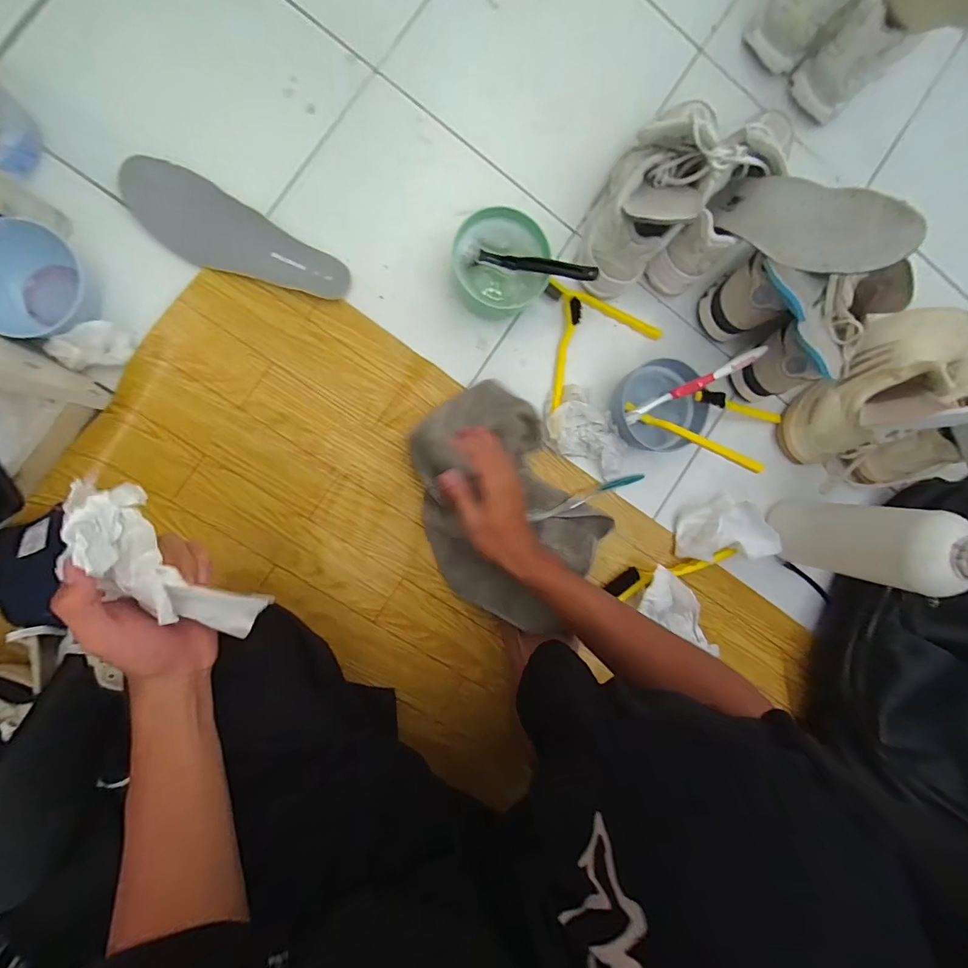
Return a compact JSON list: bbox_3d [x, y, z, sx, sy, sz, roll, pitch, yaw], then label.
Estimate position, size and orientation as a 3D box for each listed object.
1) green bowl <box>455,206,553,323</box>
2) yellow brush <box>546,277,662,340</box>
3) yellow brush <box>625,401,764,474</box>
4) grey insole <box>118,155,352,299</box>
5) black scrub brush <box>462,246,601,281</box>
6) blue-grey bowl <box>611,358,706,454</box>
[{"bbox_3d":[0.018,-0.254,0.512,0.104,0.057,0.097,0,92,-8],"label":"green bowl"},{"bbox_3d":[0.154,-0.217,0.551,0.160,0.011,0.022,19,89,-8],"label":"yellow brush"},{"bbox_3d":[0.248,-0.057,0.529,0.169,0.021,0.012,31,87,18],"label":"yellow brush"},{"bbox_3d":[-0.277,-0.270,0.489,0.245,0.010,0.080,28,88,-8],"label":"grey insole"},{"bbox_3d":[0.051,-0.247,0.494,0.150,0.014,0.019,14,90,10],"label":"black scrub brush"},{"bbox_3d":[0.214,-0.095,0.553,0.108,0.049,0.109,0,92,-8],"label":"blue-grey bowl"}]

